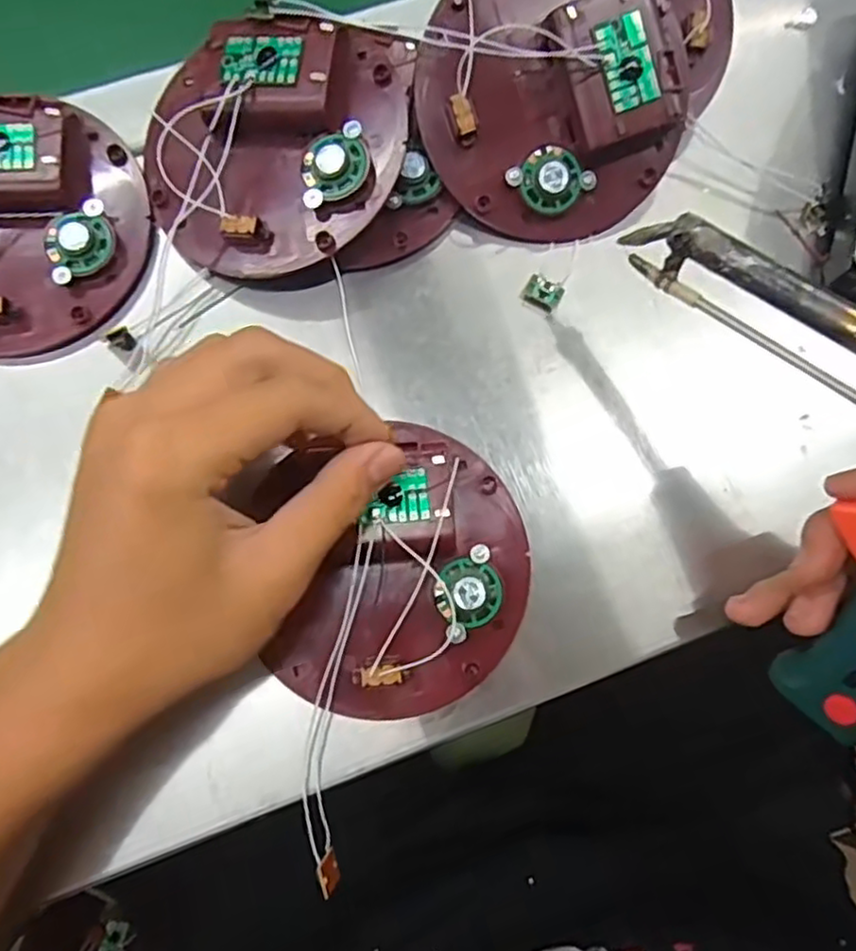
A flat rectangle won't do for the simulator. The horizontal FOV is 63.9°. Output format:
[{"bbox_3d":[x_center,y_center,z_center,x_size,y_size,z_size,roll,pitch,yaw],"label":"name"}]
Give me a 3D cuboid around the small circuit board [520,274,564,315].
[{"bbox_3d":[0.053,-0.084,0.317,0.017,0.009,0.013,29,80,3],"label":"small circuit board"}]

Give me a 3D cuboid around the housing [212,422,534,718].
[{"bbox_3d":[-0.015,0.038,0.286,0.113,0.029,0.115,0,80,-1],"label":"housing"}]

